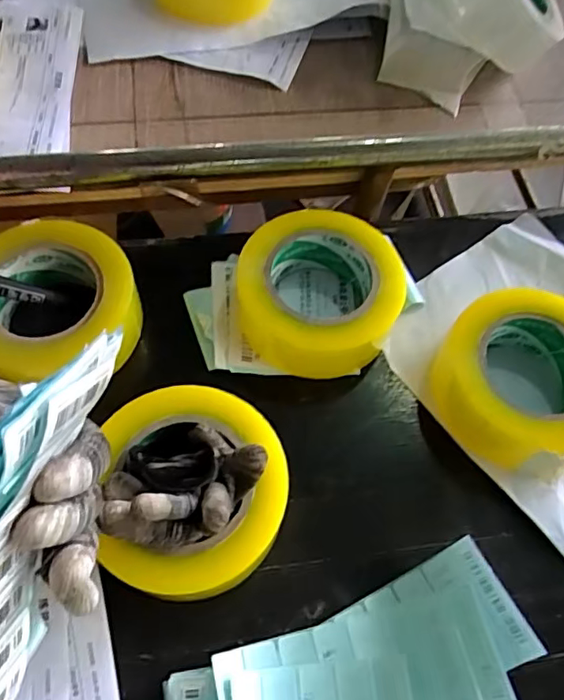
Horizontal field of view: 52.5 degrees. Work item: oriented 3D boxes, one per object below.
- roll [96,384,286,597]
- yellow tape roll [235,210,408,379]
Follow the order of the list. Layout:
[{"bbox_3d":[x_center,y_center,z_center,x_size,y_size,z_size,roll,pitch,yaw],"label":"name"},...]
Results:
[{"bbox_3d":[-0.054,0.087,0.360,0.113,0.052,0.125,-4,62,-4],"label":"roll"},{"bbox_3d":[0.025,-0.044,0.430,0.113,0.061,0.123,-39,70,-20],"label":"yellow tape roll"}]

